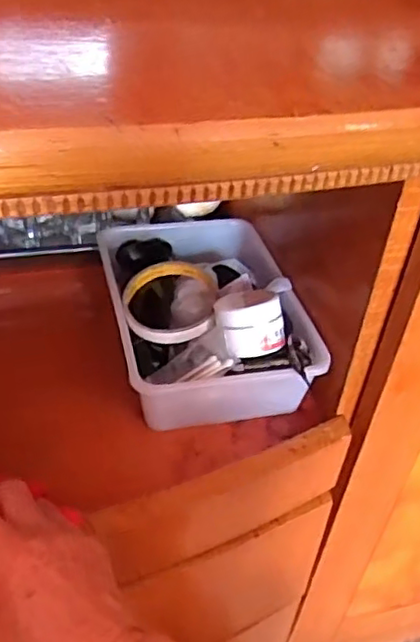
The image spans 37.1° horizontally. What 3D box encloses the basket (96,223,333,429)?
[{"bbox_3d":[-0.011,-0.025,0.576,0.157,0.070,0.245,-6,41,-14],"label":"basket"}]

